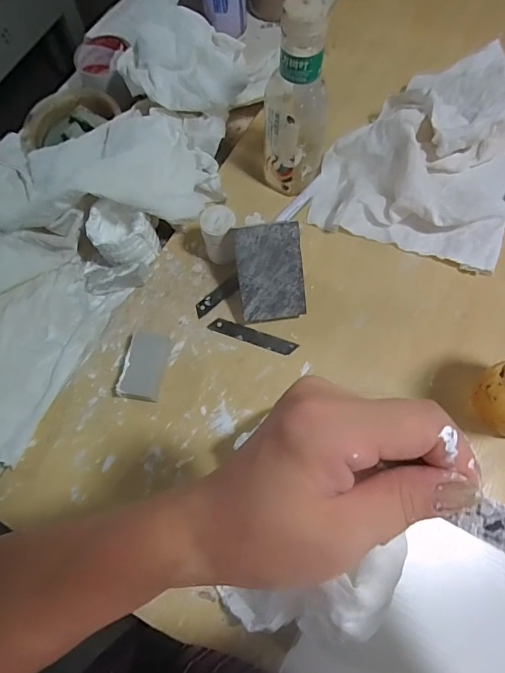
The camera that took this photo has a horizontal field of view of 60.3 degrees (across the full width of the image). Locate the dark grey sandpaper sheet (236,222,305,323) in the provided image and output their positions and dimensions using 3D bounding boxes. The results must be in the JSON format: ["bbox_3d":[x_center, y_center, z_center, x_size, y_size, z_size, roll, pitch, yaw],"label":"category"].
[{"bbox_3d":[0.019,-0.065,0.453,0.065,0.004,0.099,-7,108,-2],"label":"dark grey sandpaper sheet"}]

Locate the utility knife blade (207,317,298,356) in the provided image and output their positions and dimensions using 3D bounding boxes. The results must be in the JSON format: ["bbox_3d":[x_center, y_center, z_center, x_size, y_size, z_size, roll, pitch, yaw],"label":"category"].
[{"bbox_3d":[0.000,0.000,0.476,0.096,0.004,0.016,19,71,10],"label":"utility knife blade"}]

